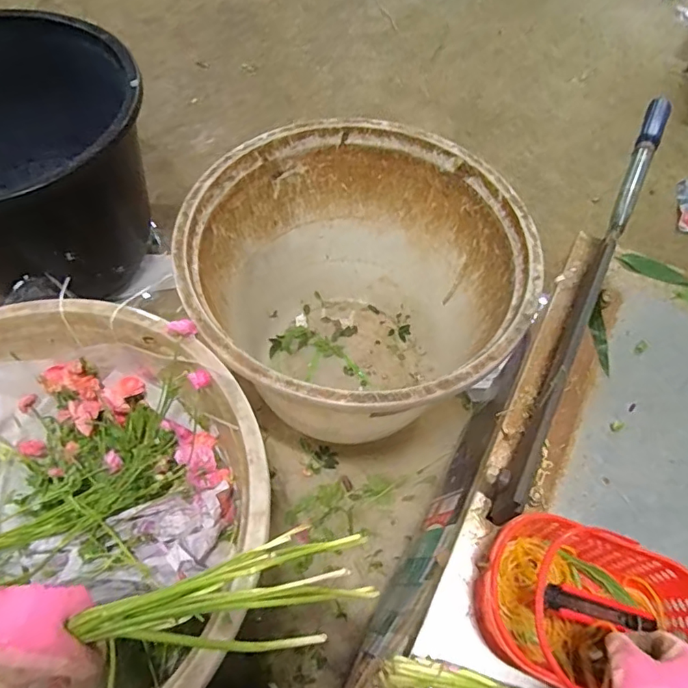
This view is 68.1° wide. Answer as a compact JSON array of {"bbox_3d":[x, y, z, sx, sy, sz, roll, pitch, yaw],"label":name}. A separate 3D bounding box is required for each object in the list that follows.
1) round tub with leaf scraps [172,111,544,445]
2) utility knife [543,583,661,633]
[{"bbox_3d":[0.024,-0.074,1.254,0.704,0.557,0.693,1,60,-2],"label":"round tub with leaf scraps"},{"bbox_3d":[0.234,0.241,0.462,0.140,0.015,0.023,22,57,-22],"label":"utility knife"}]

